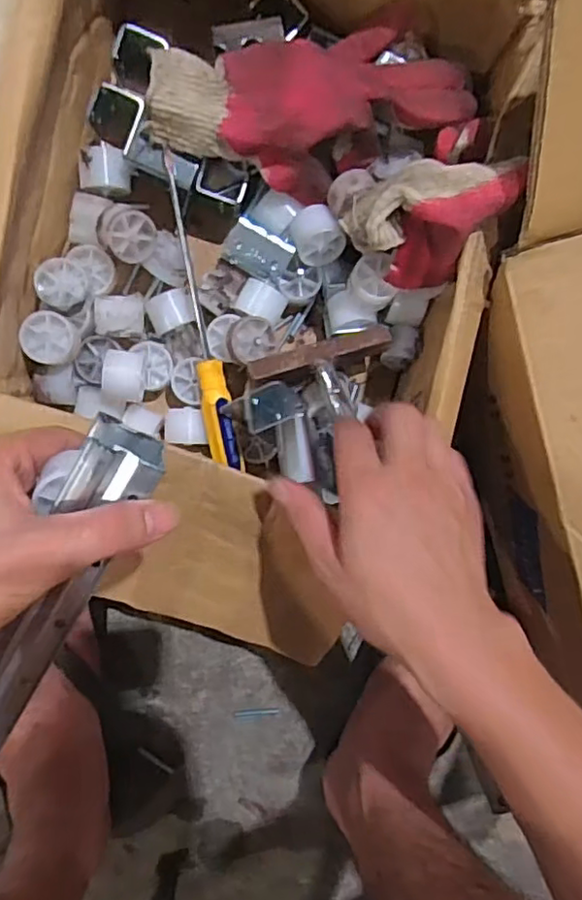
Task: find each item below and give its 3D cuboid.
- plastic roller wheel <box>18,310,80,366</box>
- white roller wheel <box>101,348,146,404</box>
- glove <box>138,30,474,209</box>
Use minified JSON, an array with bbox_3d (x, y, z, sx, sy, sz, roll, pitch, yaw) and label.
[{"bbox_3d":[-0.163,-0.075,0.419,0.032,0.023,0.034,-1,96,-6],"label":"plastic roller wheel"},{"bbox_3d":[-0.115,-0.052,0.436,0.027,0.041,0.033,6,96,-7],"label":"white roller wheel"},{"bbox_3d":[0.016,-0.222,0.399,0.209,0.040,0.102,-13,97,-5],"label":"glove"}]

